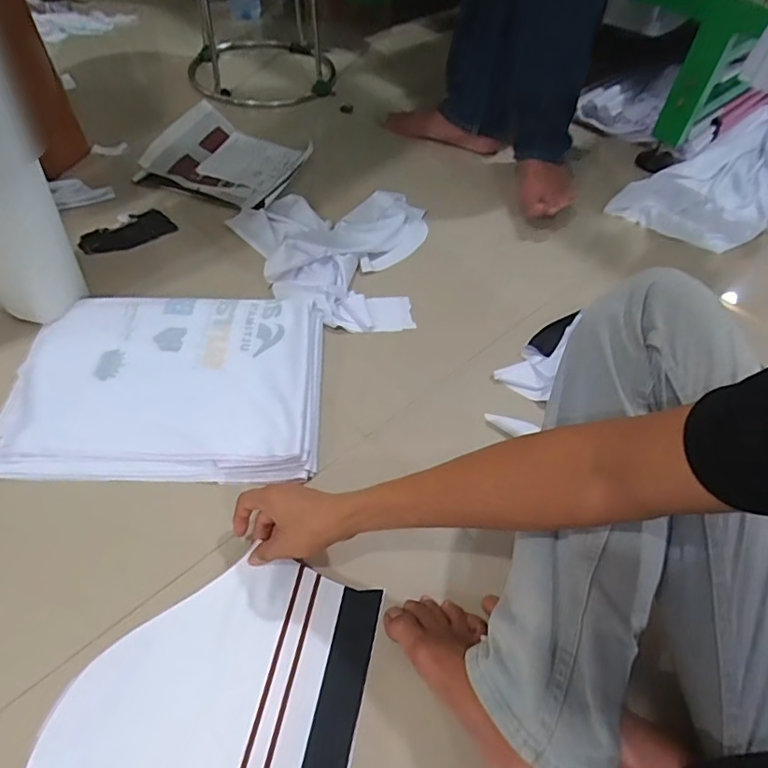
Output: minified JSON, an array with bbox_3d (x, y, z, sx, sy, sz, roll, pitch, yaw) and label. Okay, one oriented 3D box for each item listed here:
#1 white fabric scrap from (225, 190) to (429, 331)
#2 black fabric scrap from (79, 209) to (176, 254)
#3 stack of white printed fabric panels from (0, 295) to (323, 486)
[{"bbox_3d":[-0.099,-0.236,0.881,0.329,0.054,0.345,8,52,1],"label":"white fabric scrap"},{"bbox_3d":[-0.439,-0.260,0.910,0.151,0.015,0.071,-33,62,-27],"label":"black fabric scrap"},{"bbox_3d":[-0.280,-0.004,0.697,0.393,0.039,0.280,1,52,-4],"label":"stack of white printed fabric panels"}]

